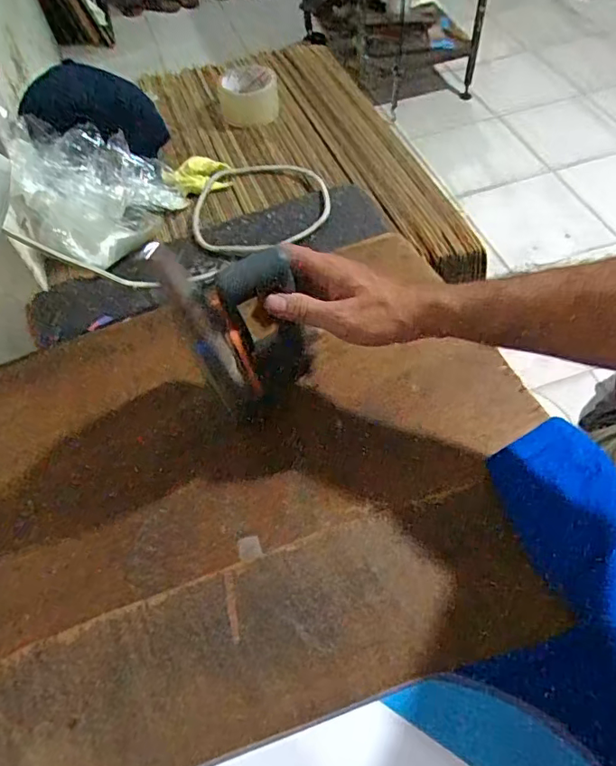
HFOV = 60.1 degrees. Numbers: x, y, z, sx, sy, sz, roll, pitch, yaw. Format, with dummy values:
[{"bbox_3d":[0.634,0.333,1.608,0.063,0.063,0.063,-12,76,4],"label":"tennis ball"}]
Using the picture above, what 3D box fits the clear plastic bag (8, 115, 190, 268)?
[{"bbox_3d":[-0.275,-0.239,0.661,0.190,0.106,0.174,11,59,12],"label":"clear plastic bag"}]

